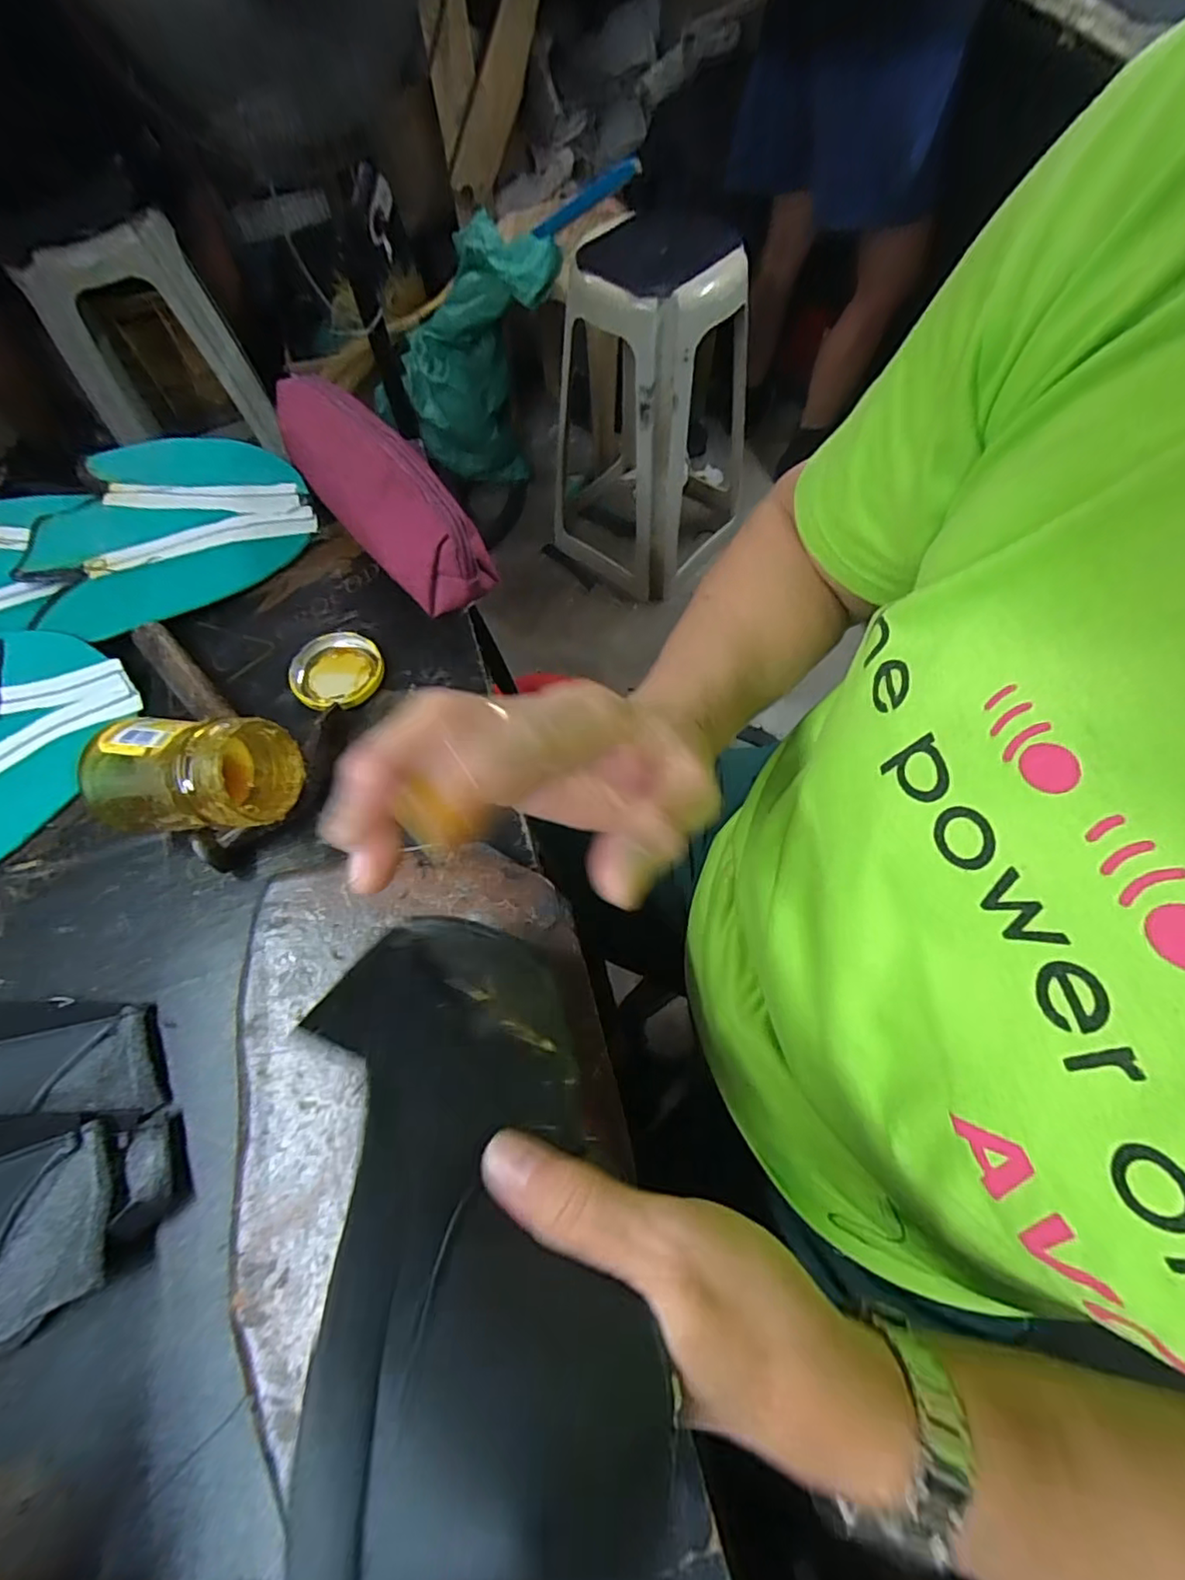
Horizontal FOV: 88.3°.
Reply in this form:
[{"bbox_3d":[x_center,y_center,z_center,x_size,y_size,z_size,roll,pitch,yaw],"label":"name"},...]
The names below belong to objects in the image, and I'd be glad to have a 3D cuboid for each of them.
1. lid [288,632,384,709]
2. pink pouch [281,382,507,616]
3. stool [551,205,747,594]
[{"bbox_3d":[-0.171,-0.082,0.406,0.057,0.014,0.057,-1,64,2],"label":"lid"},{"bbox_3d":[-0.157,-0.214,0.432,0.058,0.067,0.213,-42,70,-16],"label":"pink pouch"},{"bbox_3d":[0.124,-0.713,1.200,0.325,0.574,0.331,39,72,18],"label":"stool"}]

